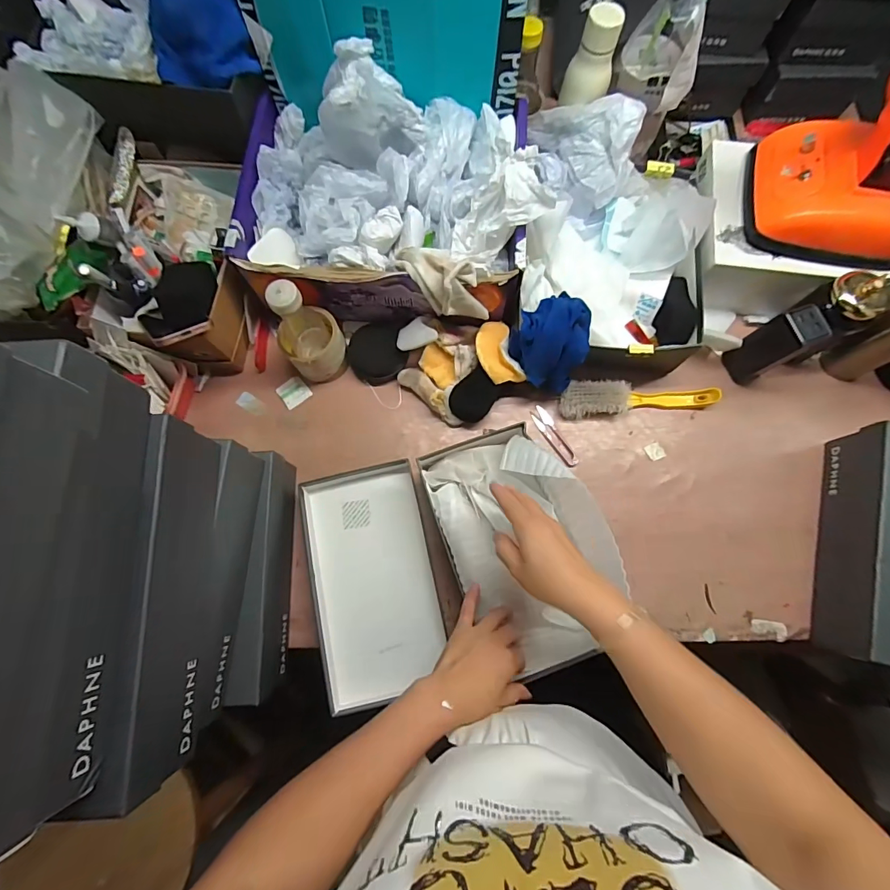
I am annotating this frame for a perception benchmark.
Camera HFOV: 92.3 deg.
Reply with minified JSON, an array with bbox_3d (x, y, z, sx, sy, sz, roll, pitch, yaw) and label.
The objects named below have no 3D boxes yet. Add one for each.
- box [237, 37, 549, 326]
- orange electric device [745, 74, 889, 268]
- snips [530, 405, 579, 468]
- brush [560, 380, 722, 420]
[{"bbox_3d":[-0.080,-0.352,0.602,0.410,0.207,0.294,7,76,3],"label":"box"},{"bbox_3d":[0.537,-0.356,0.514,0.214,0.201,0.164,15,77,4],"label":"orange electric device"},{"bbox_3d":[0.168,-0.013,0.658,0.027,0.008,0.107,-32,78,-7],"label":"snips"},{"bbox_3d":[0.295,-0.073,0.656,0.232,0.036,0.053,-3,76,0],"label":"brush"}]

